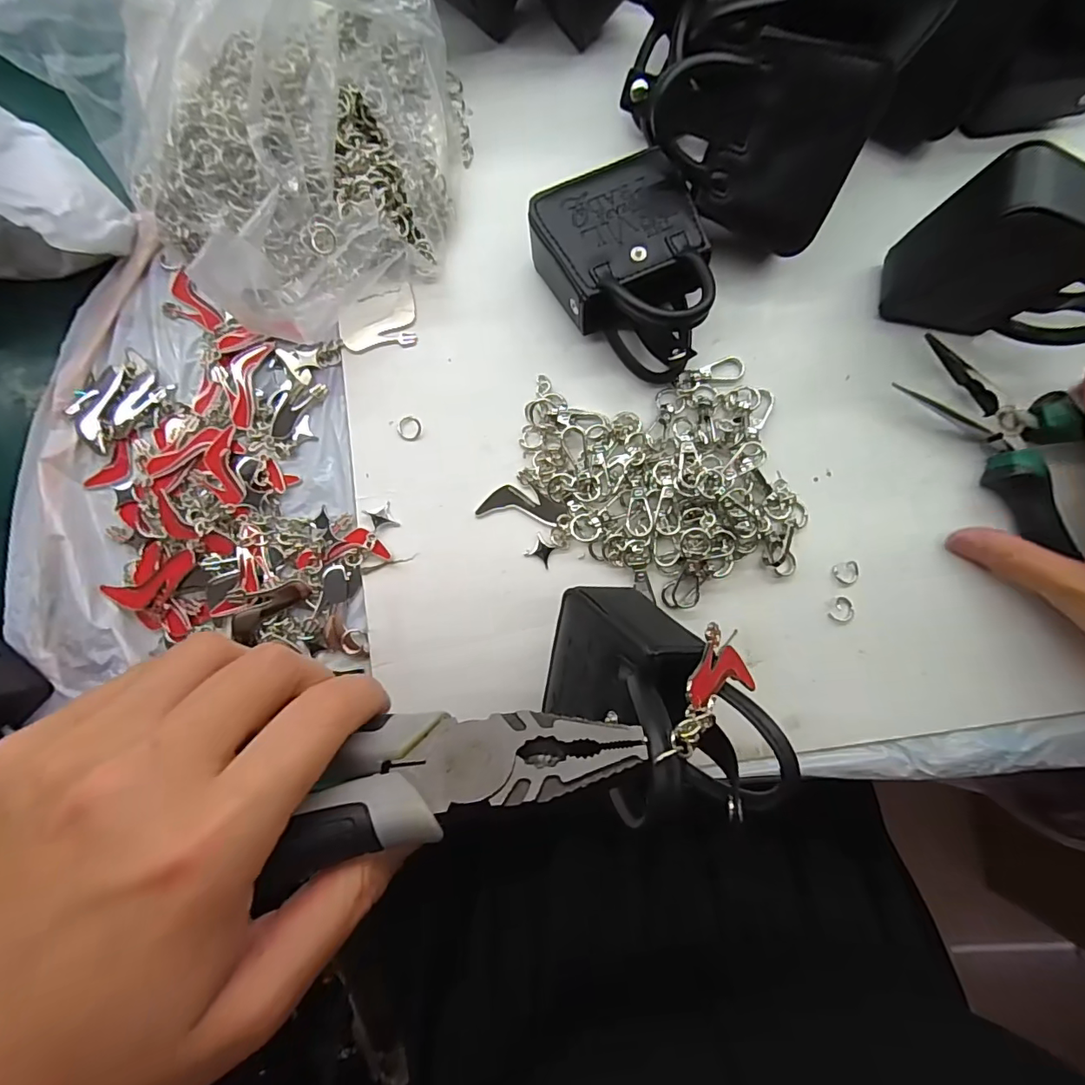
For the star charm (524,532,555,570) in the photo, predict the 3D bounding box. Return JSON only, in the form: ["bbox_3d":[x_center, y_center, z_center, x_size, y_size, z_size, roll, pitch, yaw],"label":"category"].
[{"bbox_3d":[0.000,0.005,0.262,0.014,0.004,0.012,37,85,2],"label":"star charm"}]

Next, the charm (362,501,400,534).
[{"bbox_3d":[-0.082,-0.012,0.262,0.014,0.004,0.014,-26,86,-4],"label":"charm"}]

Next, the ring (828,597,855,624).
[{"bbox_3d":[0.154,0.035,0.261,0.012,0.004,0.014,22,84,1],"label":"ring"}]

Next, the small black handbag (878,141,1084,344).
[{"bbox_3d":[0.230,-0.130,0.243,0.100,0.074,0.037,15,84,0],"label":"small black handbag"}]

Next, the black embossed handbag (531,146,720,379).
[{"bbox_3d":[0.042,-0.132,0.253,0.073,0.049,0.097,-21,85,-3],"label":"black embossed handbag"}]

